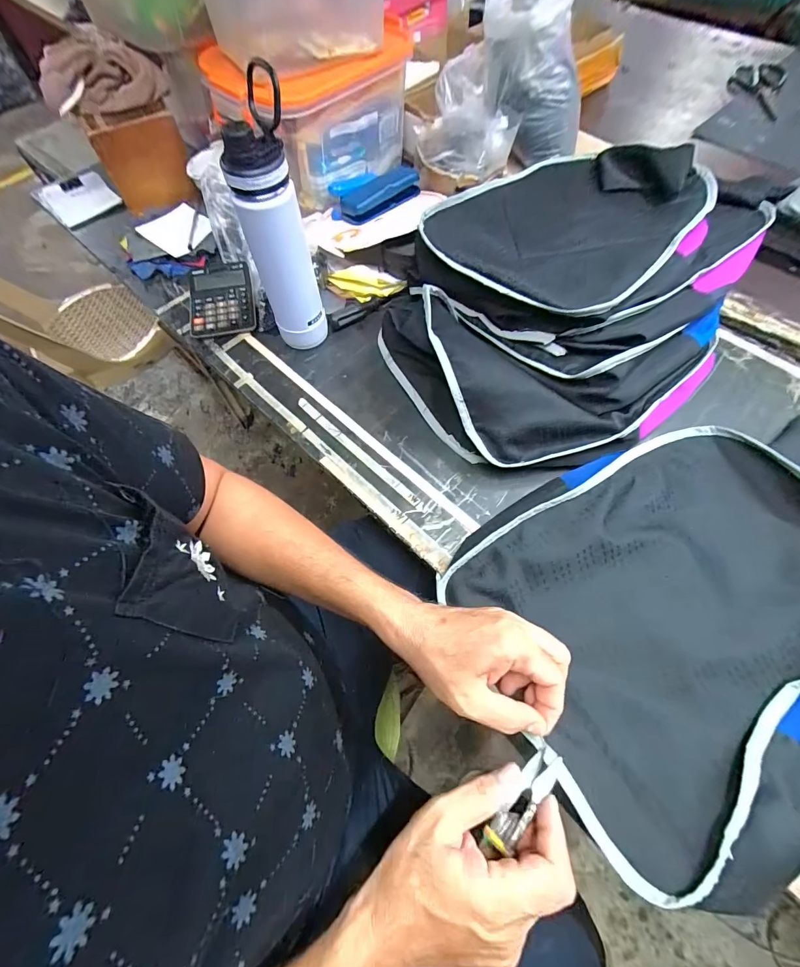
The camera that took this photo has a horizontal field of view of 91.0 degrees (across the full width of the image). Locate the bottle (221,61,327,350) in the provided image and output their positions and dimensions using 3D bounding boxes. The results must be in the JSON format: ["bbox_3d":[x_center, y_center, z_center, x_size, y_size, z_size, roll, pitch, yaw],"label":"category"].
[{"bbox_3d":[-0.153,-0.301,0.507,0.075,0.285,0.070,-17,65,-5],"label":"bottle"}]

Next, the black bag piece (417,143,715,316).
[{"bbox_3d":[0.246,-0.387,0.565,0.315,0.049,0.391,38,73,18],"label":"black bag piece"}]

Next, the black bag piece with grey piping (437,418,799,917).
[{"bbox_3d":[0.291,0.111,0.377,0.426,0.050,0.328,-27,67,-11],"label":"black bag piece with grey piping"}]

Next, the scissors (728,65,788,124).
[{"bbox_3d":[0.760,-0.844,0.839,0.108,0.019,0.194,20,66,10],"label":"scissors"}]

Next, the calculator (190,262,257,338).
[{"bbox_3d":[-0.296,-0.305,0.649,0.105,0.017,0.151,-13,68,-1],"label":"calculator"}]

